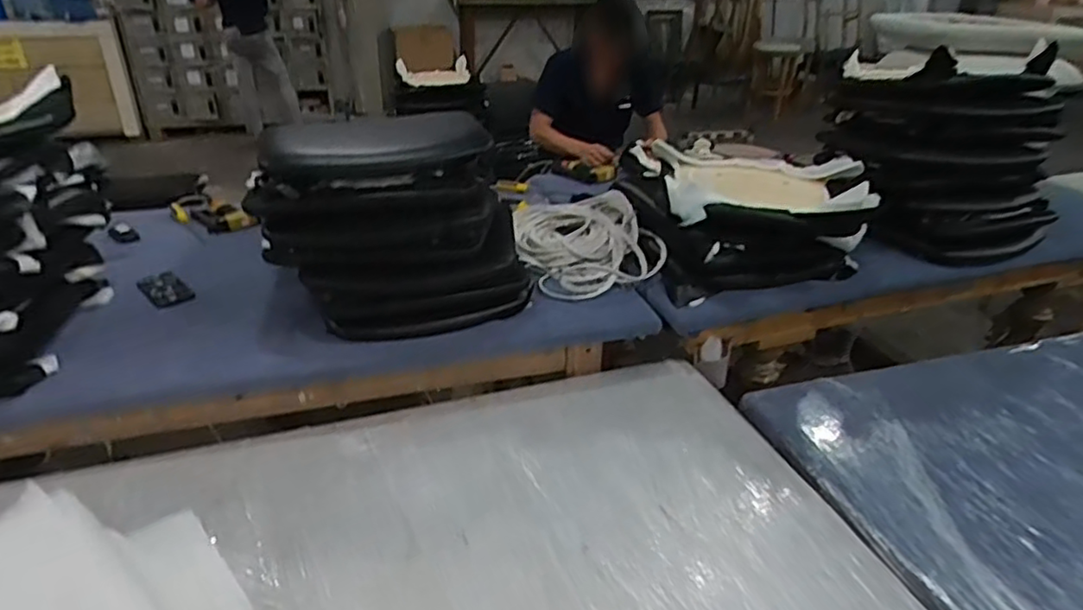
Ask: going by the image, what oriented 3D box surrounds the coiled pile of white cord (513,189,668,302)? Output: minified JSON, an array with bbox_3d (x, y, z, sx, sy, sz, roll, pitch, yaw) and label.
[{"bbox_3d":[0.082,-0.195,1.722,0.331,0.145,0.486,-10,31,-20],"label":"coiled pile of white cord"}]

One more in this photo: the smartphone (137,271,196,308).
[{"bbox_3d":[-0.873,-0.040,1.513,0.084,0.006,0.167,-24,38,-39],"label":"smartphone"}]

